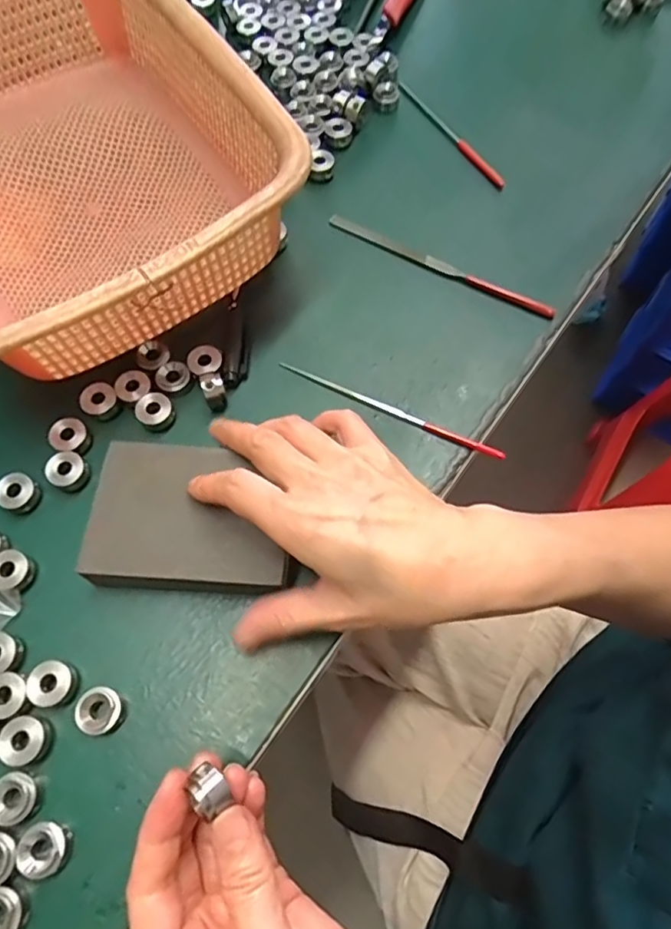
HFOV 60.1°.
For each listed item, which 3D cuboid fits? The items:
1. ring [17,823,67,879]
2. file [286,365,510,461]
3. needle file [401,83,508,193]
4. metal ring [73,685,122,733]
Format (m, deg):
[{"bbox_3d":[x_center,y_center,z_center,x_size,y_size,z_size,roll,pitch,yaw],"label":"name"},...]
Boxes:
[{"bbox_3d":[-0.121,0.160,0.242,0.018,0.012,0.019,0,66,1],"label":"ring"},{"bbox_3d":[0.029,-0.032,0.323,0.134,0.009,0.005,25,69,11],"label":"file"},{"bbox_3d":[0.083,-0.240,0.418,0.007,0.011,0.124,-28,69,-11],"label":"needle file"},{"bbox_3d":[-0.107,0.112,0.263,0.020,0.012,0.019,0,66,1],"label":"metal ring"}]

